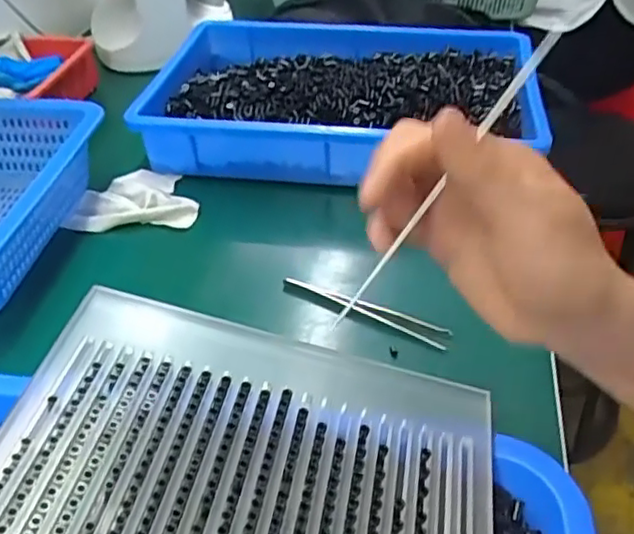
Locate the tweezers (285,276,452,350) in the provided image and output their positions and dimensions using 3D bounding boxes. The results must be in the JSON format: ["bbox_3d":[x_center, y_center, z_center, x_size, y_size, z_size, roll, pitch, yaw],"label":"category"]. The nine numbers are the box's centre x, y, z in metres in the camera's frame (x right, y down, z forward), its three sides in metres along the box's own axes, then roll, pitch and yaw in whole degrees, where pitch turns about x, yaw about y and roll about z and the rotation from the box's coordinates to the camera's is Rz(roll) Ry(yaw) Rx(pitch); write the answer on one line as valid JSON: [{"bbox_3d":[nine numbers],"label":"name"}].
[{"bbox_3d":[0.032,0.029,0.460,0.129,0.011,0.017,18,44,22],"label":"tweezers"}]

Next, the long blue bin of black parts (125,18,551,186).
[{"bbox_3d":[0.028,-0.171,0.644,0.358,0.060,0.251,2,40,4],"label":"long blue bin of black parts"}]

